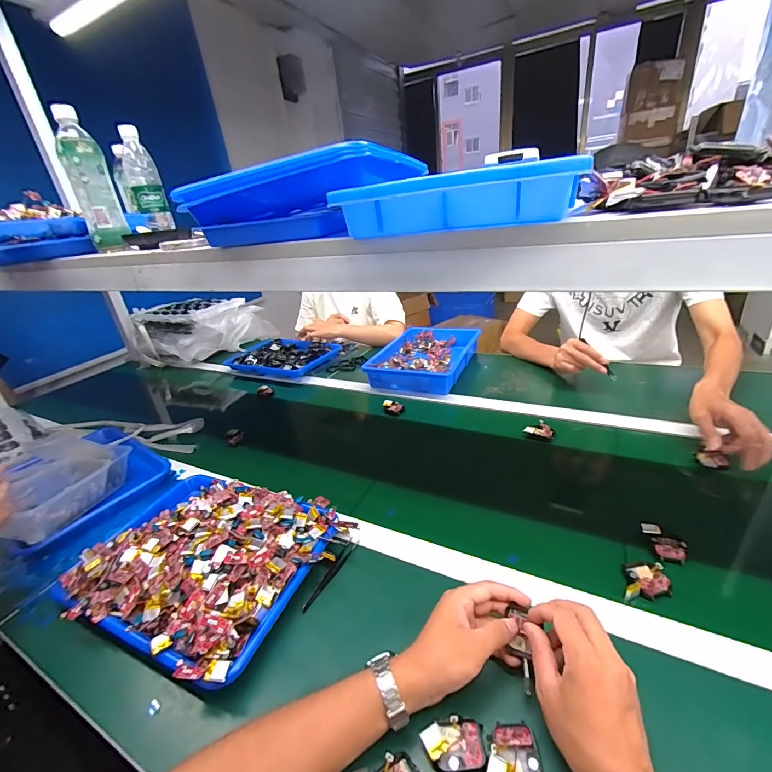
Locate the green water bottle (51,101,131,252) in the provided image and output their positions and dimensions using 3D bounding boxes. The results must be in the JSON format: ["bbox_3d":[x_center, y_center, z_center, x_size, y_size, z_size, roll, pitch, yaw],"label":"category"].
[{"bbox_3d":[-0.499,-0.343,0.636,0.064,0.207,0.068,-24,31,-29],"label":"green water bottle"}]

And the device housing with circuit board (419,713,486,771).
[{"bbox_3d":[0.060,0.317,0.335,0.053,0.016,0.037,-8,27,-1],"label":"device housing with circuit board"}]

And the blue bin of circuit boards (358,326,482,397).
[{"bbox_3d":[0.113,-0.085,1.057,0.233,0.052,0.342,6,30,26],"label":"blue bin of circuit boards"}]

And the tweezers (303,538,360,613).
[{"bbox_3d":[-0.073,0.257,0.516,0.015,0.014,0.117,8,30,28],"label":"tweezers"}]

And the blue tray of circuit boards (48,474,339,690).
[{"bbox_3d":[-0.262,0.226,0.529,0.328,0.057,0.254,5,29,23],"label":"blue tray of circuit boards"}]

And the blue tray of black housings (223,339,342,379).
[{"bbox_3d":[-0.332,-0.099,1.265,0.318,0.050,0.233,7,30,27],"label":"blue tray of black housings"}]

